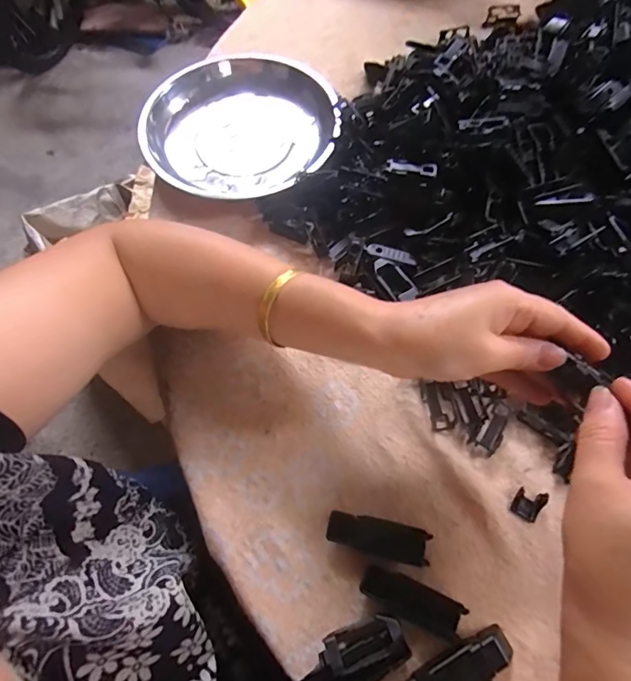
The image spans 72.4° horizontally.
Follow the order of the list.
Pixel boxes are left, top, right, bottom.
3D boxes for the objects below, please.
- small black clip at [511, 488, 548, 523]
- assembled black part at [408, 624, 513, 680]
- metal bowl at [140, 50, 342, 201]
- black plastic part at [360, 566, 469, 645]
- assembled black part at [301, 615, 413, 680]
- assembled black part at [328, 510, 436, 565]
[{"bbox_3d":[0.149,0.113,0.301,0.019,0.004,0.023,32,71,13],"label":"small black clip"},{"bbox_3d":[0.088,0.199,0.260,0.065,0.011,0.023,-30,70,-11],"label":"assembled black part"},{"bbox_3d":[-0.079,-0.221,0.431,0.182,0.042,0.176,0,67,1],"label":"metal bowl"},{"bbox_3d":[0.061,0.164,0.272,0.065,0.007,0.022,23,69,10],"label":"black plastic part"},{"bbox_3d":[0.023,0.192,0.259,0.064,0.019,0.033,-23,69,-9],"label":"assembled black part"},{"bbox_3d":[0.041,0.130,0.287,0.066,0.013,0.024,13,68,6],"label":"assembled black part"}]

